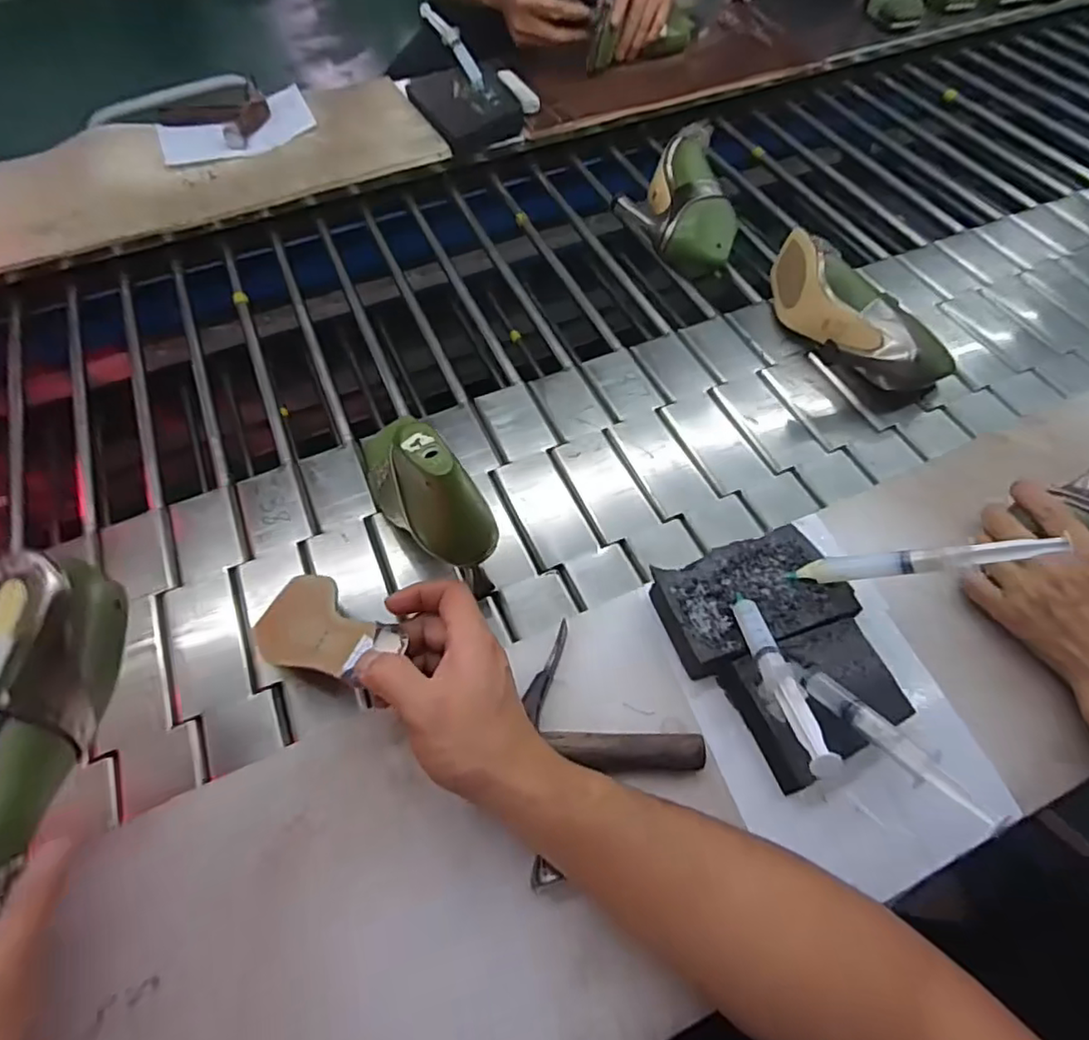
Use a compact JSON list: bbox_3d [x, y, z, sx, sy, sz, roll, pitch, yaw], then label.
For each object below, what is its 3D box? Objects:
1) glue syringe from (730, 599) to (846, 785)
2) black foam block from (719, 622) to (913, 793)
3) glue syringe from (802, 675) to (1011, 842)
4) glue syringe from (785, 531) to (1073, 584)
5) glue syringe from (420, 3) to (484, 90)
[{"bbox_3d":[0.140,0.092,0.391,0.021,0.018,0.165,-2,26,0],"label":"glue syringe"},{"bbox_3d":[0.188,0.120,0.439,0.098,0.043,0.085,-21,59,-11],"label":"black foam block"},{"bbox_3d":[0.208,0.131,0.380,0.016,0.016,0.123,-29,42,-17],"label":"glue syringe"},{"bbox_3d":[0.248,0.028,0.432,0.156,0.014,0.015,-10,49,31],"label":"glue syringe"},{"bbox_3d":[-0.130,-0.691,0.932,0.030,0.013,0.174,-29,79,-17],"label":"glue syringe"}]

